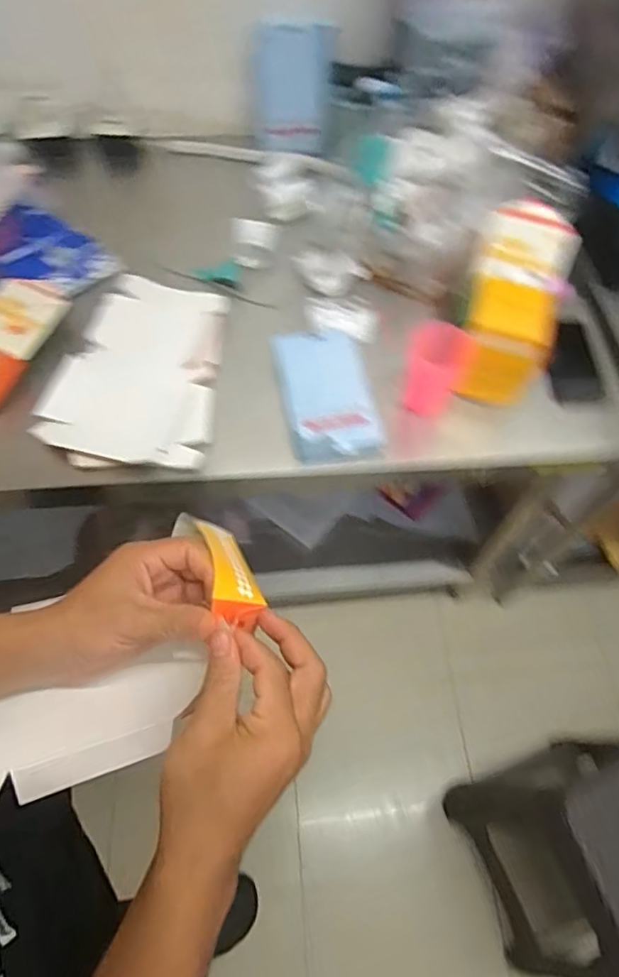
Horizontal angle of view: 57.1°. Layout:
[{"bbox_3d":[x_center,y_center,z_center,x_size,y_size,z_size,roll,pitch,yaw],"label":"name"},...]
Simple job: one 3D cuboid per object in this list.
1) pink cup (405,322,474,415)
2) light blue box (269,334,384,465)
[{"bbox_3d":[0.173,-0.167,0.782,0.082,0.094,0.093,14,61,6],"label":"pink cup"},{"bbox_3d":[0.023,-0.137,0.812,0.124,0.034,0.215,-7,61,-6],"label":"light blue box"}]

